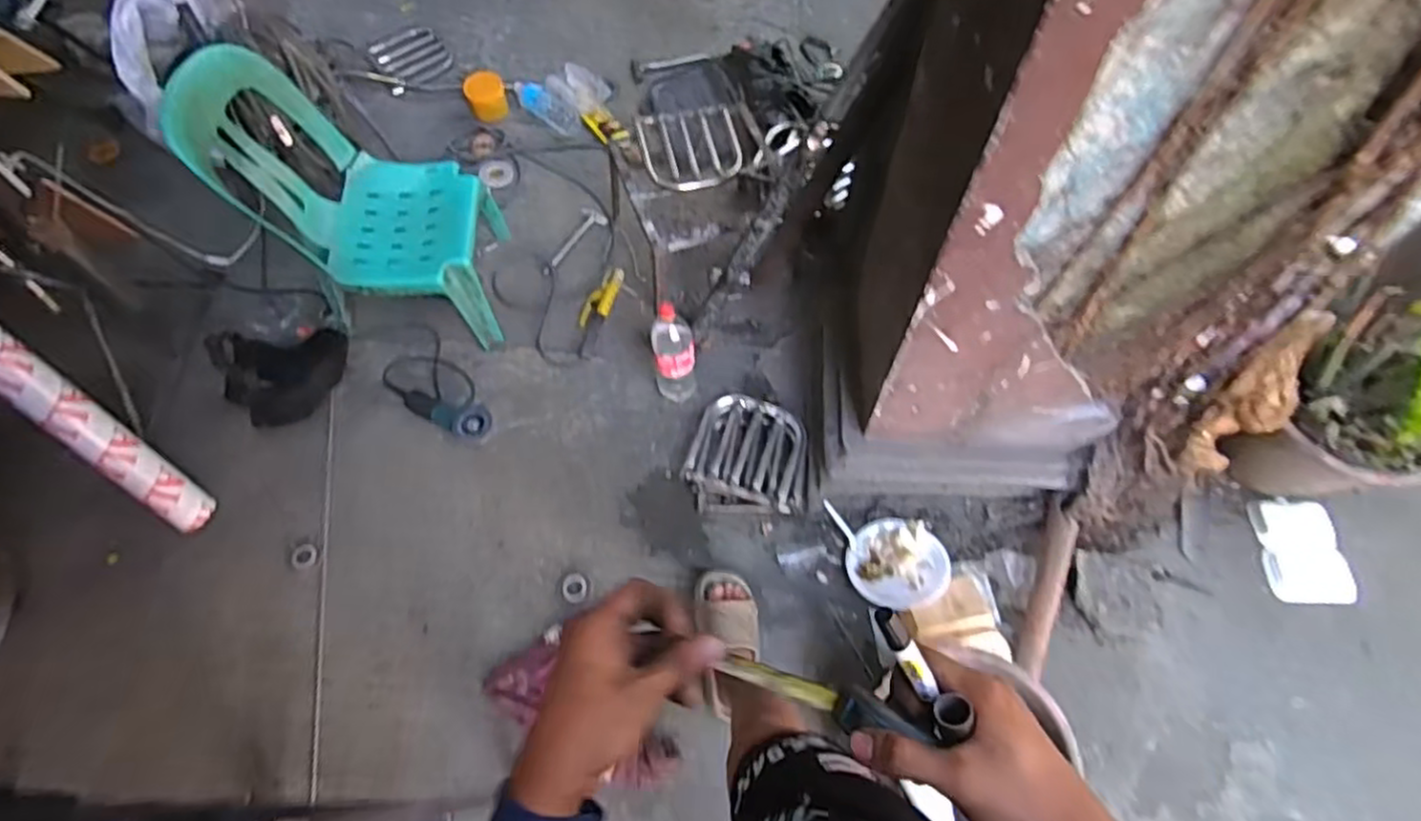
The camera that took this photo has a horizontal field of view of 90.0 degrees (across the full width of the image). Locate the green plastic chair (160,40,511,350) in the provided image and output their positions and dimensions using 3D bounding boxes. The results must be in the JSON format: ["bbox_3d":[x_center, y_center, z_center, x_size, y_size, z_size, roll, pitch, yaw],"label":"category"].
[{"bbox_3d":[-0.815,-0.484,1.662,0.499,0.588,0.402,-1,63,1],"label":"green plastic chair"}]

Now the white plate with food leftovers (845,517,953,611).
[{"bbox_3d":[0.416,0.337,1.577,0.209,0.038,0.202,0,65,0],"label":"white plate with food leftovers"}]

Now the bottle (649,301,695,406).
[{"bbox_3d":[-0.085,-0.118,1.661,0.098,0.328,0.100,-5,65,-2],"label":"bottle"}]

